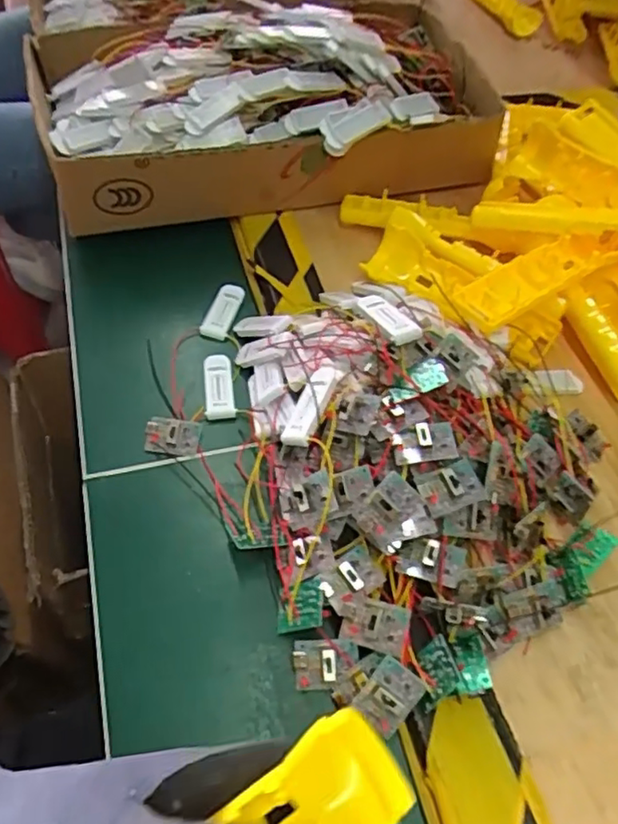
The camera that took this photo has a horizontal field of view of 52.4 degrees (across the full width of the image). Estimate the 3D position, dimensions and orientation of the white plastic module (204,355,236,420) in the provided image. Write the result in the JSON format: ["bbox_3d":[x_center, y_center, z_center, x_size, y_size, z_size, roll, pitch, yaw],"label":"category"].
[{"bbox_3d":[-0.067,-0.019,0.468,0.021,0.009,0.052,-2,54,-7],"label":"white plastic module"}]

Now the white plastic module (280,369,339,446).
[{"bbox_3d":[0.002,-0.004,0.401,0.019,0.012,0.057,24,73,14],"label":"white plastic module"}]

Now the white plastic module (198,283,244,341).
[{"bbox_3d":[-0.071,-0.084,0.525,0.024,0.013,0.052,21,54,10],"label":"white plastic module"}]

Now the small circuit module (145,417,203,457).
[{"bbox_3d":[-0.096,0.017,0.442,0.037,0.009,0.027,4,53,-3],"label":"small circuit module"}]

